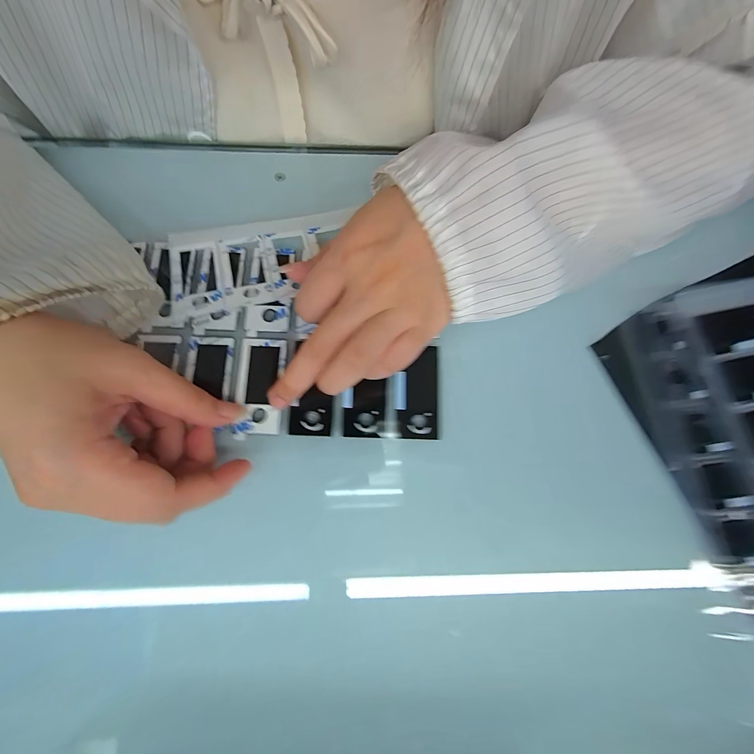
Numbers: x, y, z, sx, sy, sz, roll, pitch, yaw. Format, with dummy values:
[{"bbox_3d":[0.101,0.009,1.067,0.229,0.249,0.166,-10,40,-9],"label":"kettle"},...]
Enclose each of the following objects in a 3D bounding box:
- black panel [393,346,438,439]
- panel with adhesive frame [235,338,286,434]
[{"bbox_3d":[0.024,0.010,0.211,0.027,0.004,0.057,2,78,-2],"label":"black panel"},{"bbox_3d":[-0.071,0.005,0.207,0.028,0.004,0.060,-4,77,-3],"label":"panel with adhesive frame"}]

